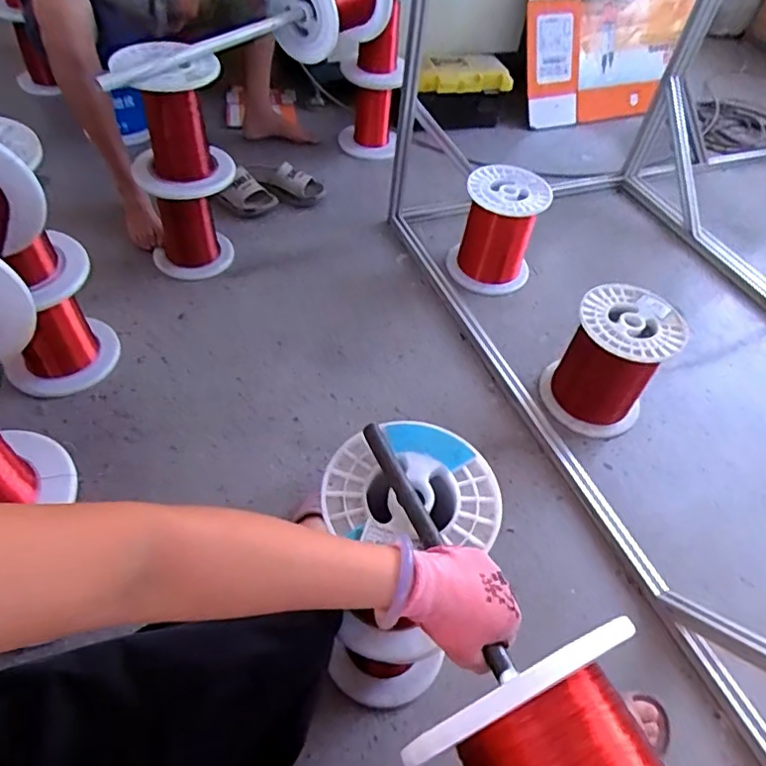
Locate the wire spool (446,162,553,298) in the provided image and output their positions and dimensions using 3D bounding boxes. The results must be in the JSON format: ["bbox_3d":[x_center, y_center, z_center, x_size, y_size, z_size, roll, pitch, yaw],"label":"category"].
[{"bbox_3d":[0.283,-0.381,1.396,0.200,0.252,0.183,2,51,-3],"label":"wire spool"}]

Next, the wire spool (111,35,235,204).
[{"bbox_3d":[-0.451,-0.565,1.206,0.216,0.247,0.209,2,51,-3],"label":"wire spool"}]

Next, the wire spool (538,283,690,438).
[{"bbox_3d":[0.458,-0.043,1.140,0.198,0.243,0.191,2,51,-3],"label":"wire spool"}]

